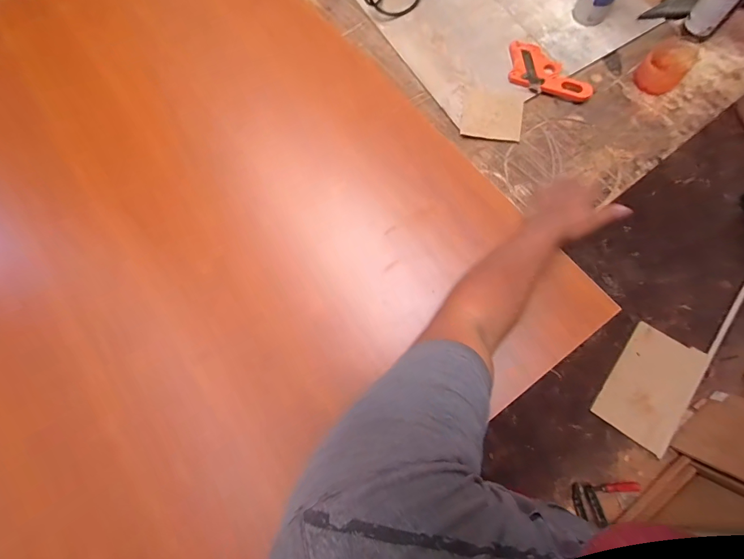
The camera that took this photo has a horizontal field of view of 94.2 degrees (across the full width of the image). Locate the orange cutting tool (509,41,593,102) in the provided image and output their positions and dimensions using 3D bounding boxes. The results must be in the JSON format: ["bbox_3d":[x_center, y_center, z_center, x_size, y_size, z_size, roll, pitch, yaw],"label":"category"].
[{"bbox_3d":[0.337,-0.404,0.685,0.099,0.019,0.187,-39,76,-7],"label":"orange cutting tool"}]

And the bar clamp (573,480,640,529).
[{"bbox_3d":[0.779,0.739,1.145,0.185,0.084,0.119,-9,75,2],"label":"bar clamp"}]

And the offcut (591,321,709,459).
[{"bbox_3d":[1.032,0.392,1.281,0.259,0.017,0.414,34,77,16],"label":"offcut"}]

